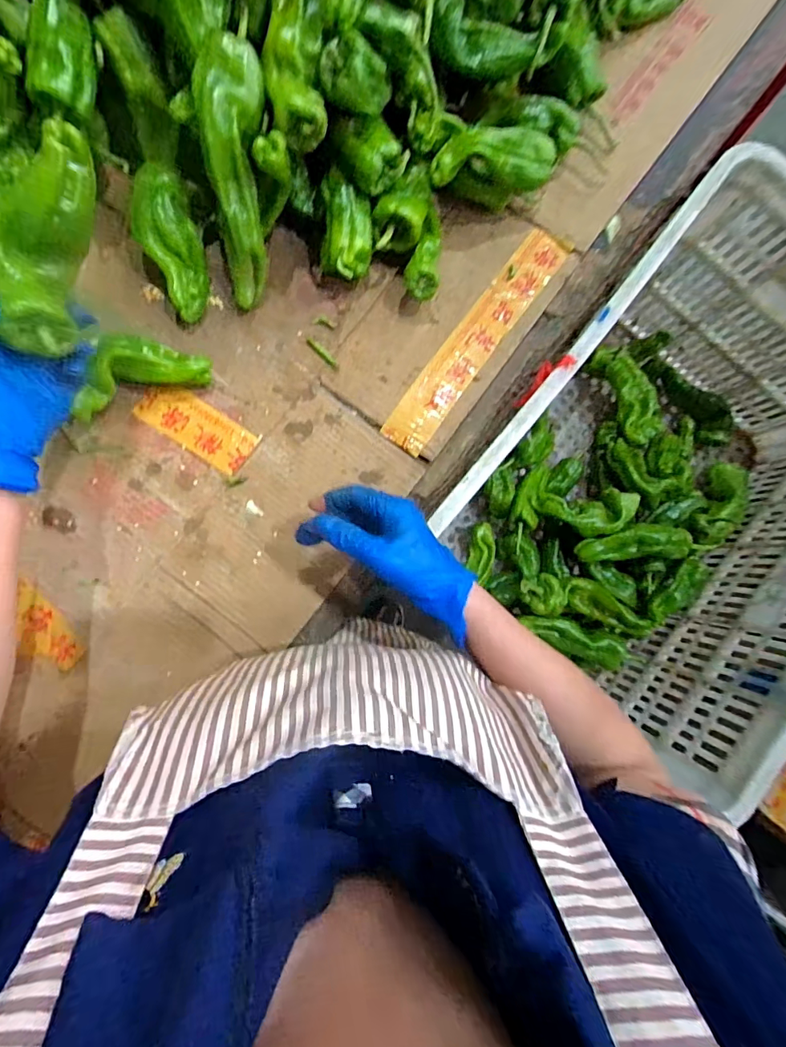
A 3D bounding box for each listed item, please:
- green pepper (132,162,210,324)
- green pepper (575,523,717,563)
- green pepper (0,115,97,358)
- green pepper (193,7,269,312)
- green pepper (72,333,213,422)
[{"bbox_3d":[-0.215,-0.268,0.451,0.055,0.038,0.132,-14,107,-6],"label":"green pepper"},{"bbox_3d":[0.341,0.026,0.637,0.164,0.035,0.047,-5,86,10],"label":"green pepper"},{"bbox_3d":[-0.237,-0.192,0.317,0.052,0.049,0.136,22,105,-3],"label":"green pepper"},{"bbox_3d":[-0.139,-0.307,0.423,0.048,0.049,0.200,3,126,-5],"label":"green pepper"},{"bbox_3d":[-0.243,-0.145,0.445,0.126,0.059,0.049,-23,88,-6],"label":"green pepper"}]

